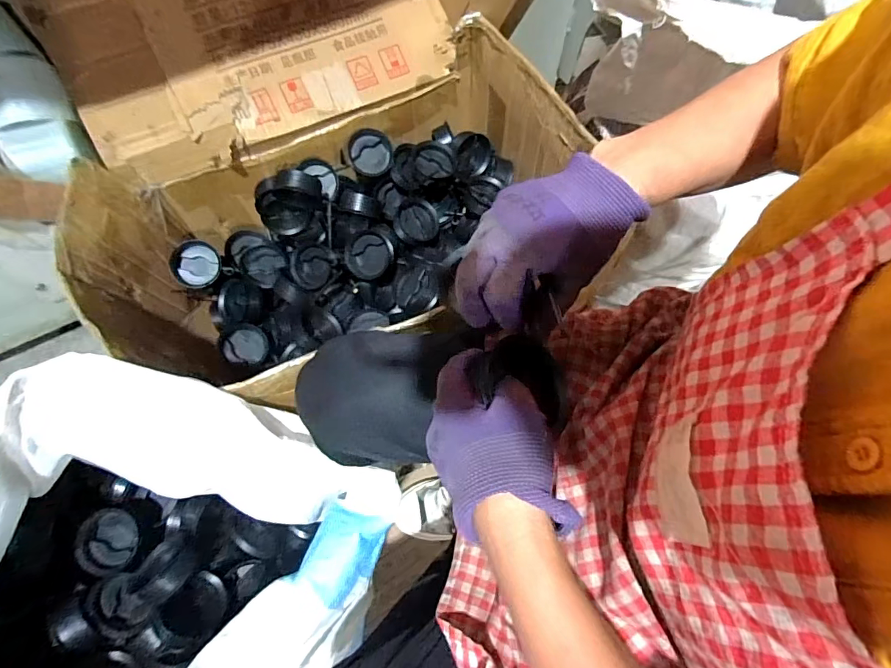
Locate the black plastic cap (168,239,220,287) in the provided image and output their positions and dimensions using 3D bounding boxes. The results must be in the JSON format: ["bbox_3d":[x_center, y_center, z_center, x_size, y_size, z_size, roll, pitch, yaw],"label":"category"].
[{"bbox_3d":[-0.404,-0.111,0.730,0.073,0.030,0.074,-43,106,-16],"label":"black plastic cap"}]

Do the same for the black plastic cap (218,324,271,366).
[{"bbox_3d":[-0.327,0.021,0.733,0.071,0.027,0.071,7,70,-19],"label":"black plastic cap"}]

